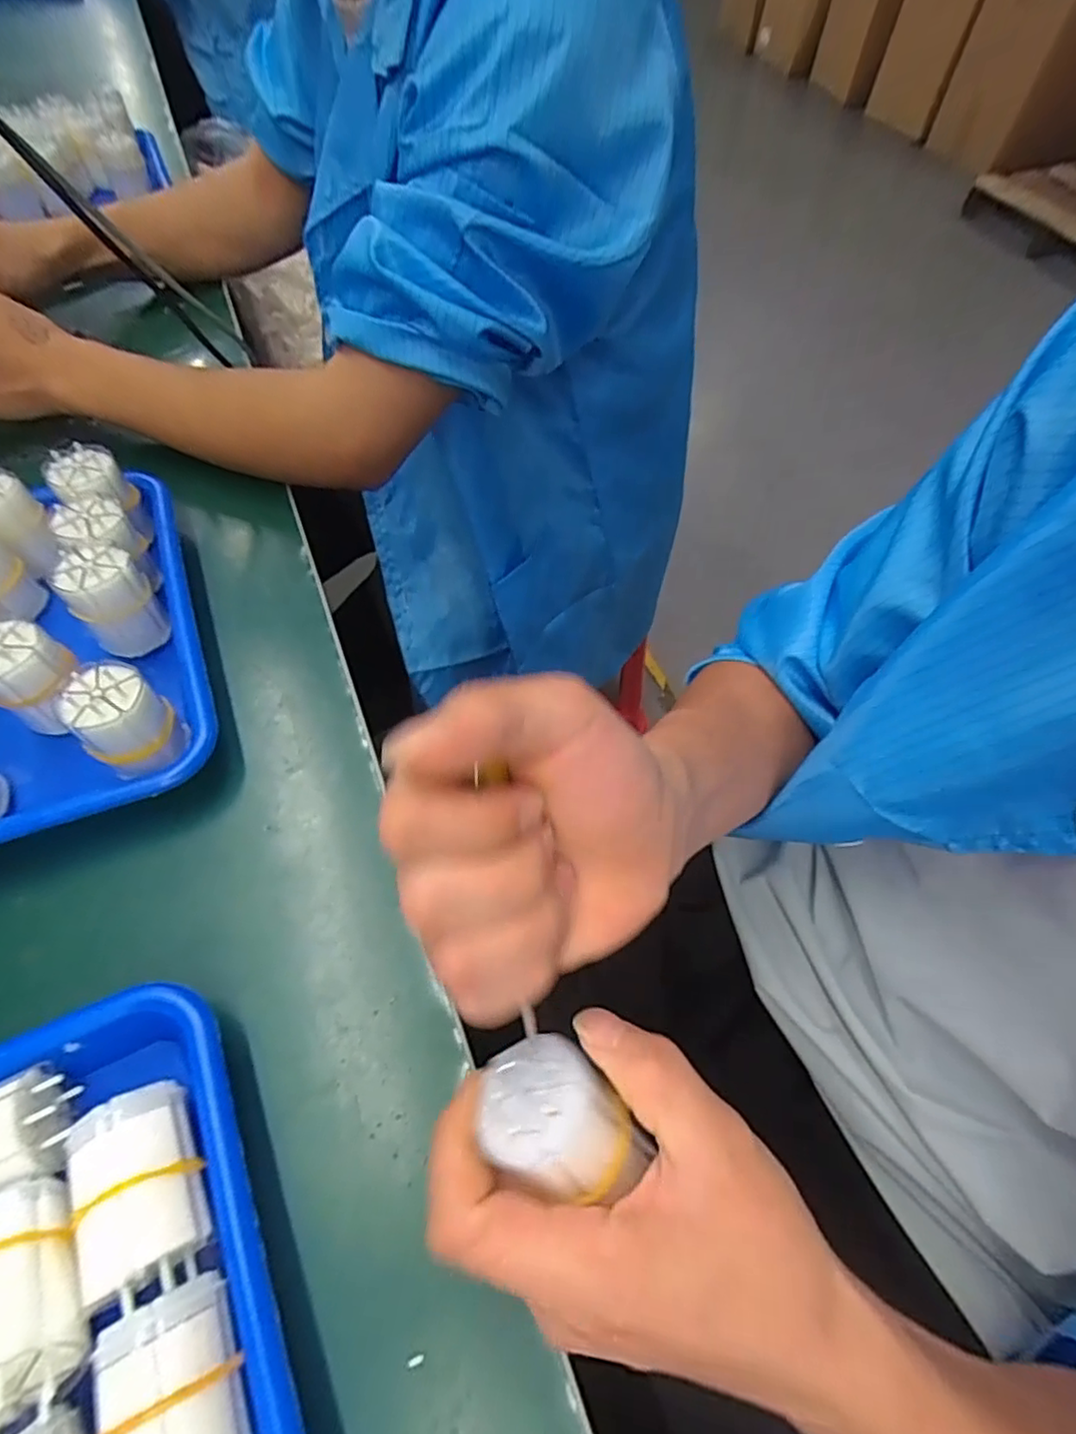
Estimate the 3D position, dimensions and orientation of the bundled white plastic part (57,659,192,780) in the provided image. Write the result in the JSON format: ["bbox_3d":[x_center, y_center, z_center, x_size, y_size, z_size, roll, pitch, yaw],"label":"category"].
[{"bbox_3d":[-0.205,0.004,0.319,0.035,0.057,0.041,35,65,17],"label":"bundled white plastic part"}]

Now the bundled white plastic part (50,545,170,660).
[{"bbox_3d":[-0.236,-0.065,0.355,0.037,0.055,0.034,1,60,-1],"label":"bundled white plastic part"}]

